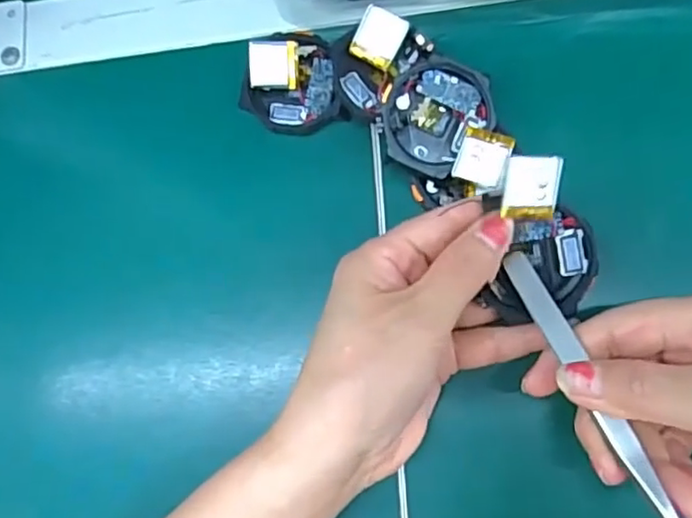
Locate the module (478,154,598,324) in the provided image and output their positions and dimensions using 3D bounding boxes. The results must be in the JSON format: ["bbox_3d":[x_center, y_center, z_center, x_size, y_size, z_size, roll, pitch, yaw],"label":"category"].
[{"bbox_3d":[0.075,-0.006,0.239,0.042,0.032,0.059,-1,87,8],"label":"module"}]

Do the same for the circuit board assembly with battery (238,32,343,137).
[{"bbox_3d":[-0.027,-0.085,0.299,0.047,0.014,0.048,-1,81,9],"label":"circuit board assembly with battery"}]

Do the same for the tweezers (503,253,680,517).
[{"bbox_3d":[0.091,0.052,0.224,0.009,0.004,0.127,-28,67,6],"label":"tweezers"}]

